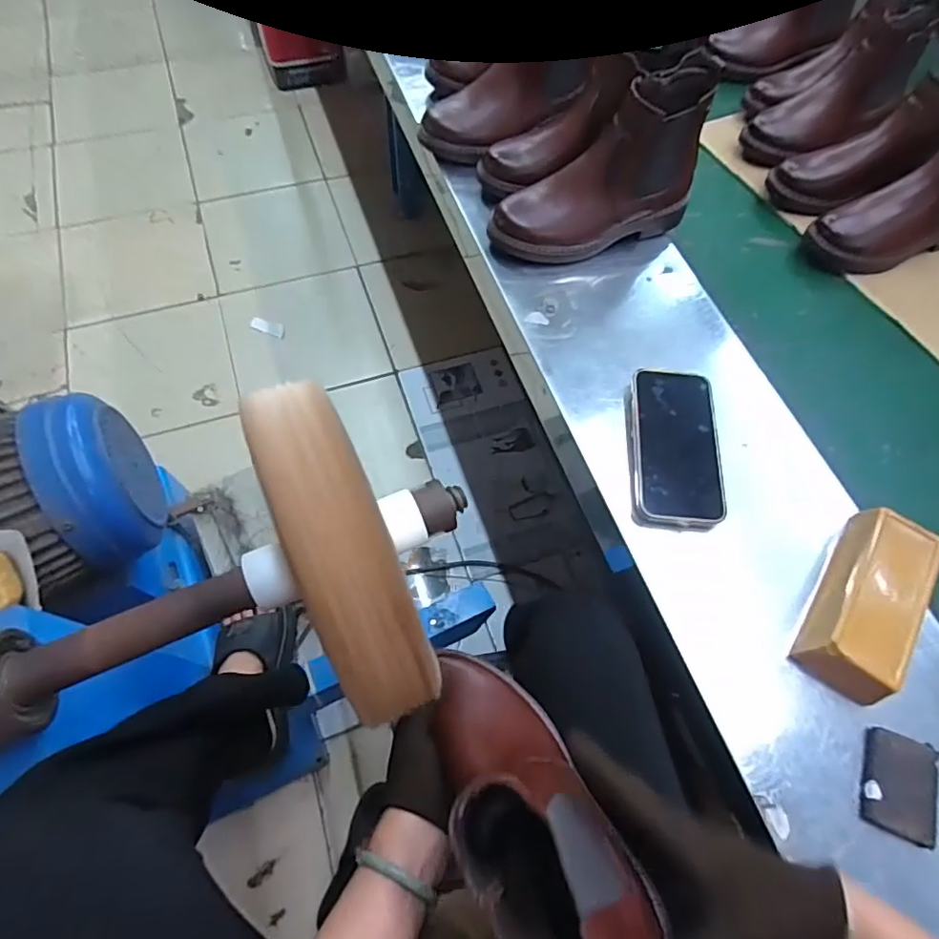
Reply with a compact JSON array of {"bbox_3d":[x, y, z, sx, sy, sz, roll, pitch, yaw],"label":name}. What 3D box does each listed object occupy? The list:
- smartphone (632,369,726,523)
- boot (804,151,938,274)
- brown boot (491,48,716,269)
[{"bbox_3d":[0.202,-0.025,0.544,0.077,0.018,0.156,4,63,-1],"label":"smartphone"},{"bbox_3d":[0.542,-0.326,0.663,0.223,0.155,0.083,-18,66,-12],"label":"boot"},{"bbox_3d":[0.145,-0.321,0.626,0.232,0.167,0.085,-21,67,-13],"label":"brown boot"}]

